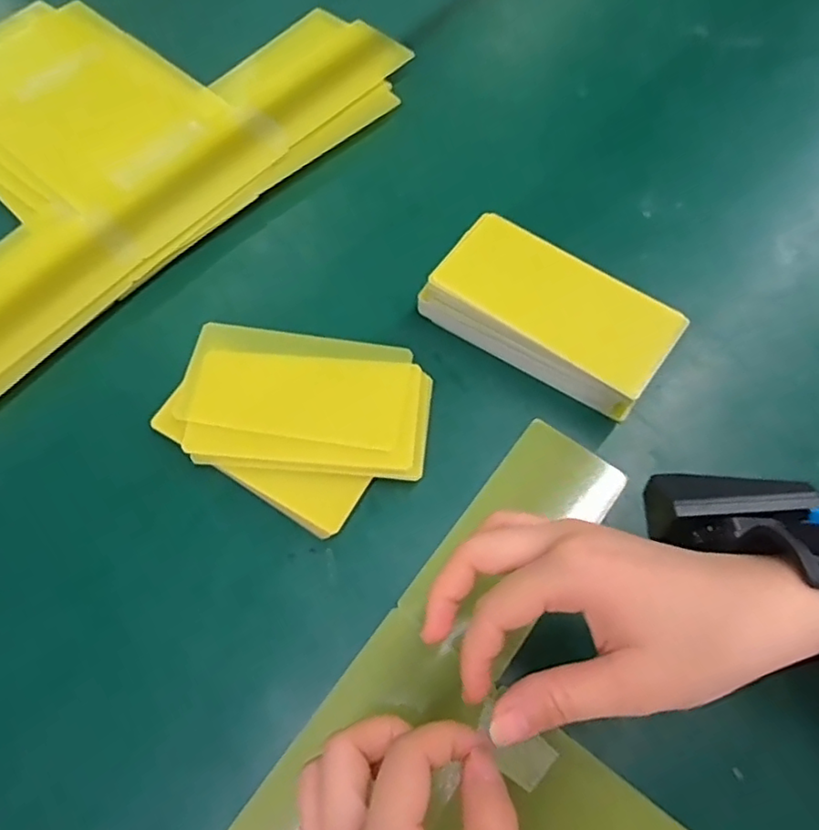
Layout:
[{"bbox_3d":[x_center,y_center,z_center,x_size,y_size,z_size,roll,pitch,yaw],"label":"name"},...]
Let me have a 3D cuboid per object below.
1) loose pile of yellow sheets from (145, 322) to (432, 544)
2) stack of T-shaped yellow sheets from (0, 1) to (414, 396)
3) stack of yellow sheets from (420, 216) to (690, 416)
[{"bbox_3d":[-0.068,0.007,0.367,0.153,0.023,0.114,7,66,5],"label":"loose pile of yellow sheets"},{"bbox_3d":[-0.248,-0.216,0.474,0.288,0.041,0.436,40,73,18],"label":"stack of T-shaped yellow sheets"},{"bbox_3d":[0.087,-0.063,0.380,0.148,0.045,0.069,32,71,15],"label":"stack of yellow sheets"}]

